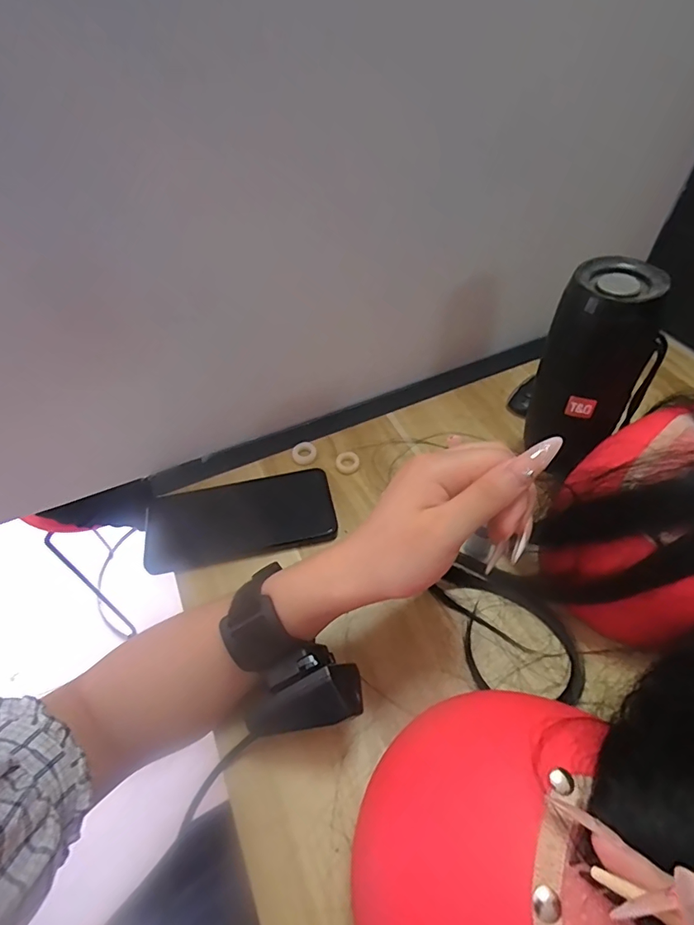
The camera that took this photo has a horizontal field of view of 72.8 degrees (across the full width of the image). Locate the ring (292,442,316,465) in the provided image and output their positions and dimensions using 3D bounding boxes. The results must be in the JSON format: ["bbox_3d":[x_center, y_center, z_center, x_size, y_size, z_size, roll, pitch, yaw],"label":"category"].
[{"bbox_3d":[-0.042,-0.009,0.460,0.024,0.004,0.026,-2,51,2],"label":"ring"}]

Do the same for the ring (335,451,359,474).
[{"bbox_3d":[0.000,0.000,0.449,0.022,0.010,0.024,-2,51,2],"label":"ring"}]

